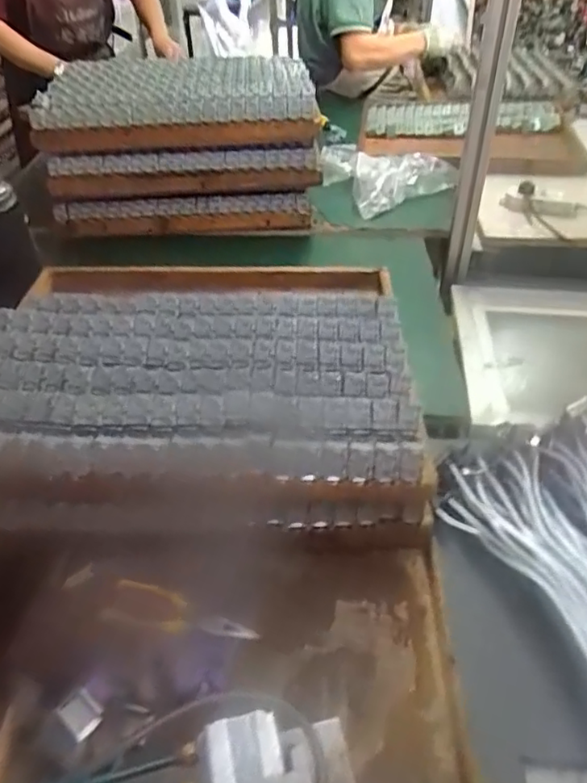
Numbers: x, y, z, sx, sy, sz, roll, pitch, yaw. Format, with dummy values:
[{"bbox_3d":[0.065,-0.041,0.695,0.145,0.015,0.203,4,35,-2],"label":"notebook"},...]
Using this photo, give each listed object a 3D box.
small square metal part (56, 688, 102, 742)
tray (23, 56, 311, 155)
[{"bbox_3d":[-0.179,0.270,0.494,0.035,0.008,0.026,31,51,31],"label":"small square metal part"},{"bbox_3d":[-0.220,-0.555,1.116,0.488,0.083,0.334,-5,42,-4],"label":"tray"}]

